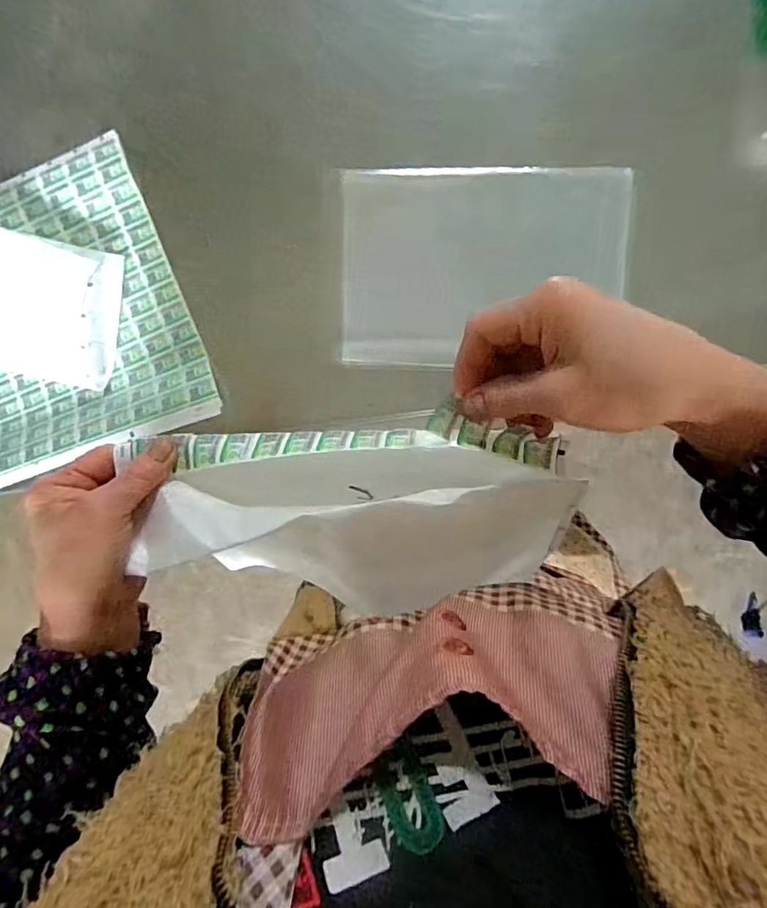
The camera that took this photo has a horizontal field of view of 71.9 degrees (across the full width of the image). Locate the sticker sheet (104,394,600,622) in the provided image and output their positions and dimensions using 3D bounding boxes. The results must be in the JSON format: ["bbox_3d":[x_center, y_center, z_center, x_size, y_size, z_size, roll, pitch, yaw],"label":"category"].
[{"bbox_3d":[-0.021,0.025,0.321,0.263,0.056,0.093,-7,95,4],"label":"sticker sheet"}]

